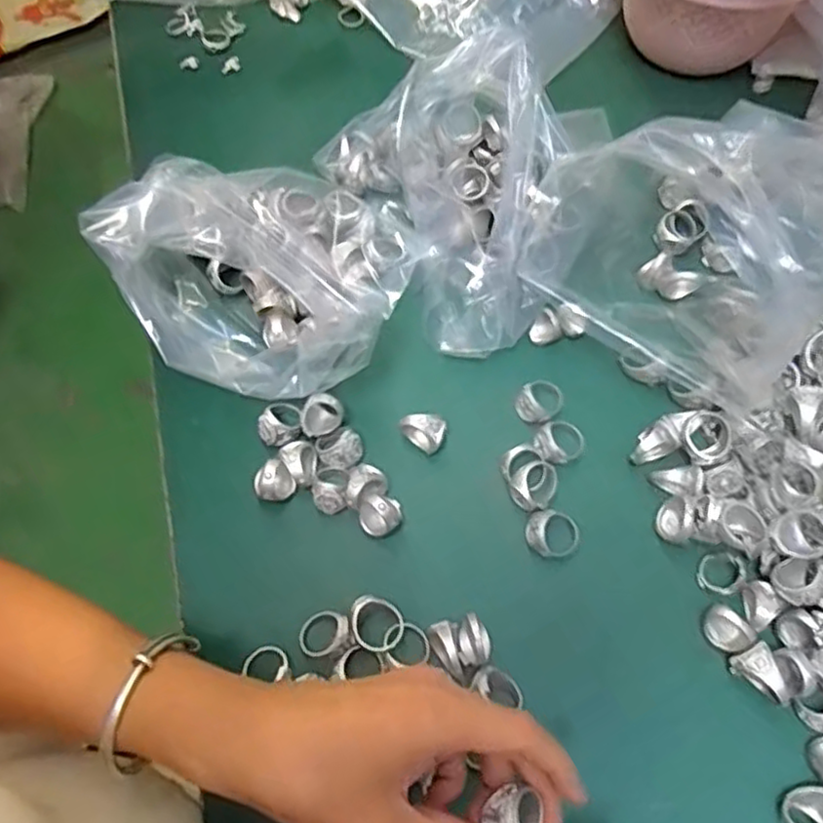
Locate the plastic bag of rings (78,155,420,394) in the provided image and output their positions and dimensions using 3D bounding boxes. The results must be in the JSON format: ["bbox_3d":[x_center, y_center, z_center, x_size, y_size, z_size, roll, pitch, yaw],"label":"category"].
[{"bbox_3d":[-0.083,-0.095,0.409,0.161,0.094,0.162,29,72,14],"label":"plastic bag of rings"}]

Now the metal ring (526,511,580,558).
[{"bbox_3d":[0.078,0.068,0.377,0.029,0.012,0.024,4,68,5],"label":"metal ring"}]

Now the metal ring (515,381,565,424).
[{"bbox_3d":[0.078,-0.007,0.413,0.030,0.011,0.024,-36,70,-11],"label":"metal ring"}]

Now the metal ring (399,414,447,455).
[{"bbox_3d":[0.008,0.010,0.402,0.024,0.021,0.019,42,76,18],"label":"metal ring"}]

